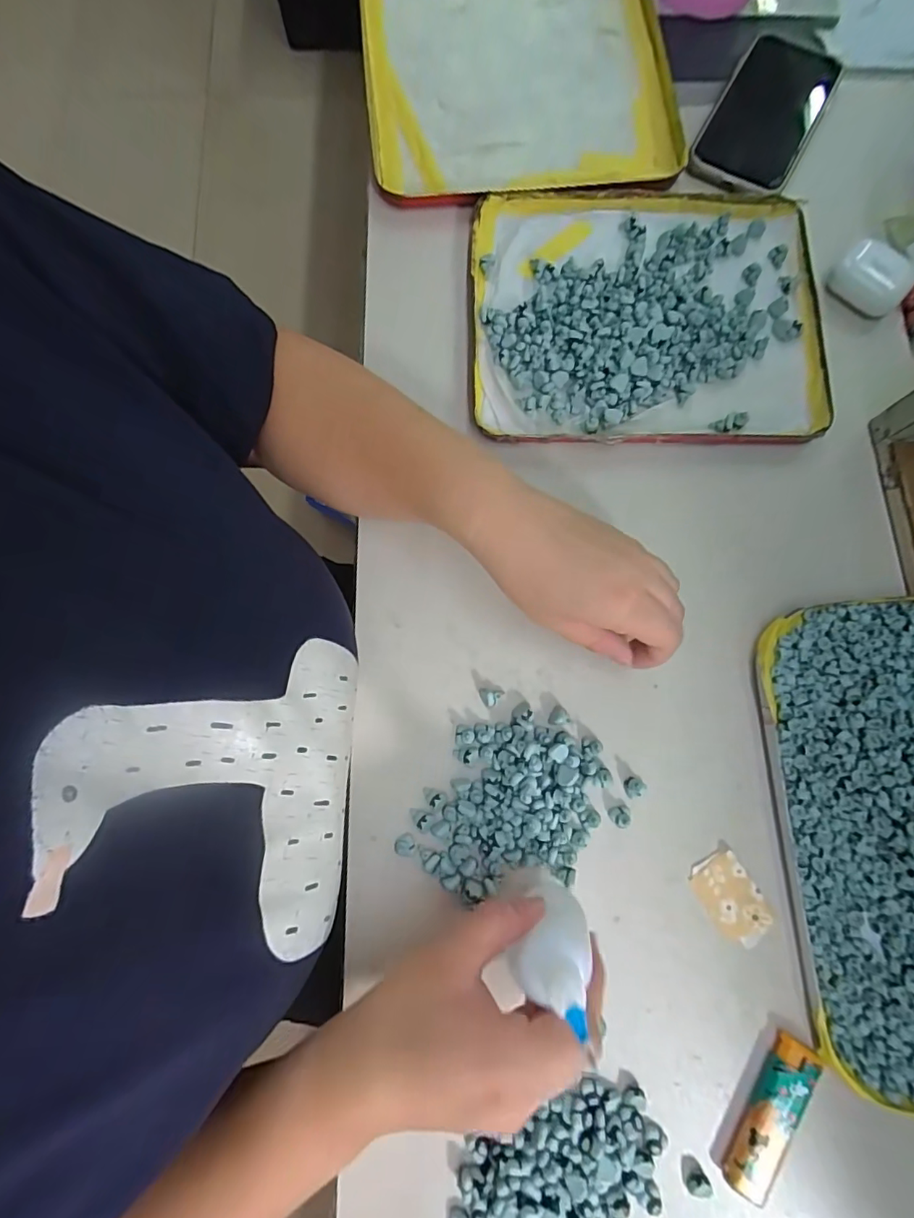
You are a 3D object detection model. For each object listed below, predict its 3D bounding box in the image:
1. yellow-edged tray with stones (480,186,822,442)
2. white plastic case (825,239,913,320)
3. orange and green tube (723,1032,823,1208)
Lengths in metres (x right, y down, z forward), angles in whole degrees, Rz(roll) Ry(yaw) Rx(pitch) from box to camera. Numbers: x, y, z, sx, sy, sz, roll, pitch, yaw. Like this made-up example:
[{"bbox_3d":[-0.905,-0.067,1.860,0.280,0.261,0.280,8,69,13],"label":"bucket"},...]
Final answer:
[{"bbox_3d":[0.136,-0.216,0.367,0.245,0.018,0.203,0,78,0],"label":"yellow-edged tray with stones"},{"bbox_3d":[0.305,-0.244,0.377,0.053,0.020,0.041,35,81,7],"label":"white plastic case"},{"bbox_3d":[0.169,0.273,0.276,0.025,0.010,0.078,32,80,6],"label":"orange and green tube"}]

